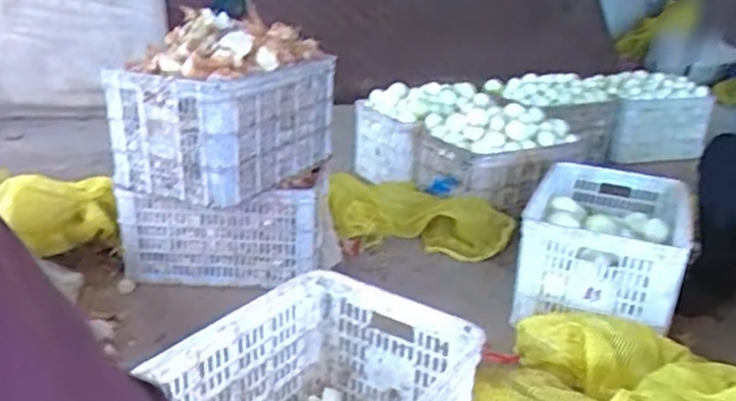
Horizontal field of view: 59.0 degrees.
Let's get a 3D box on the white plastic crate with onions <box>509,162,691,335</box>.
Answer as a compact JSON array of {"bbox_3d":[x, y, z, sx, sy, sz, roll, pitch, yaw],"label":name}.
[{"bbox_3d":[0.552,0.096,1.517,0.323,0.237,0.461,13,23,23],"label":"white plastic crate with onions"}]

